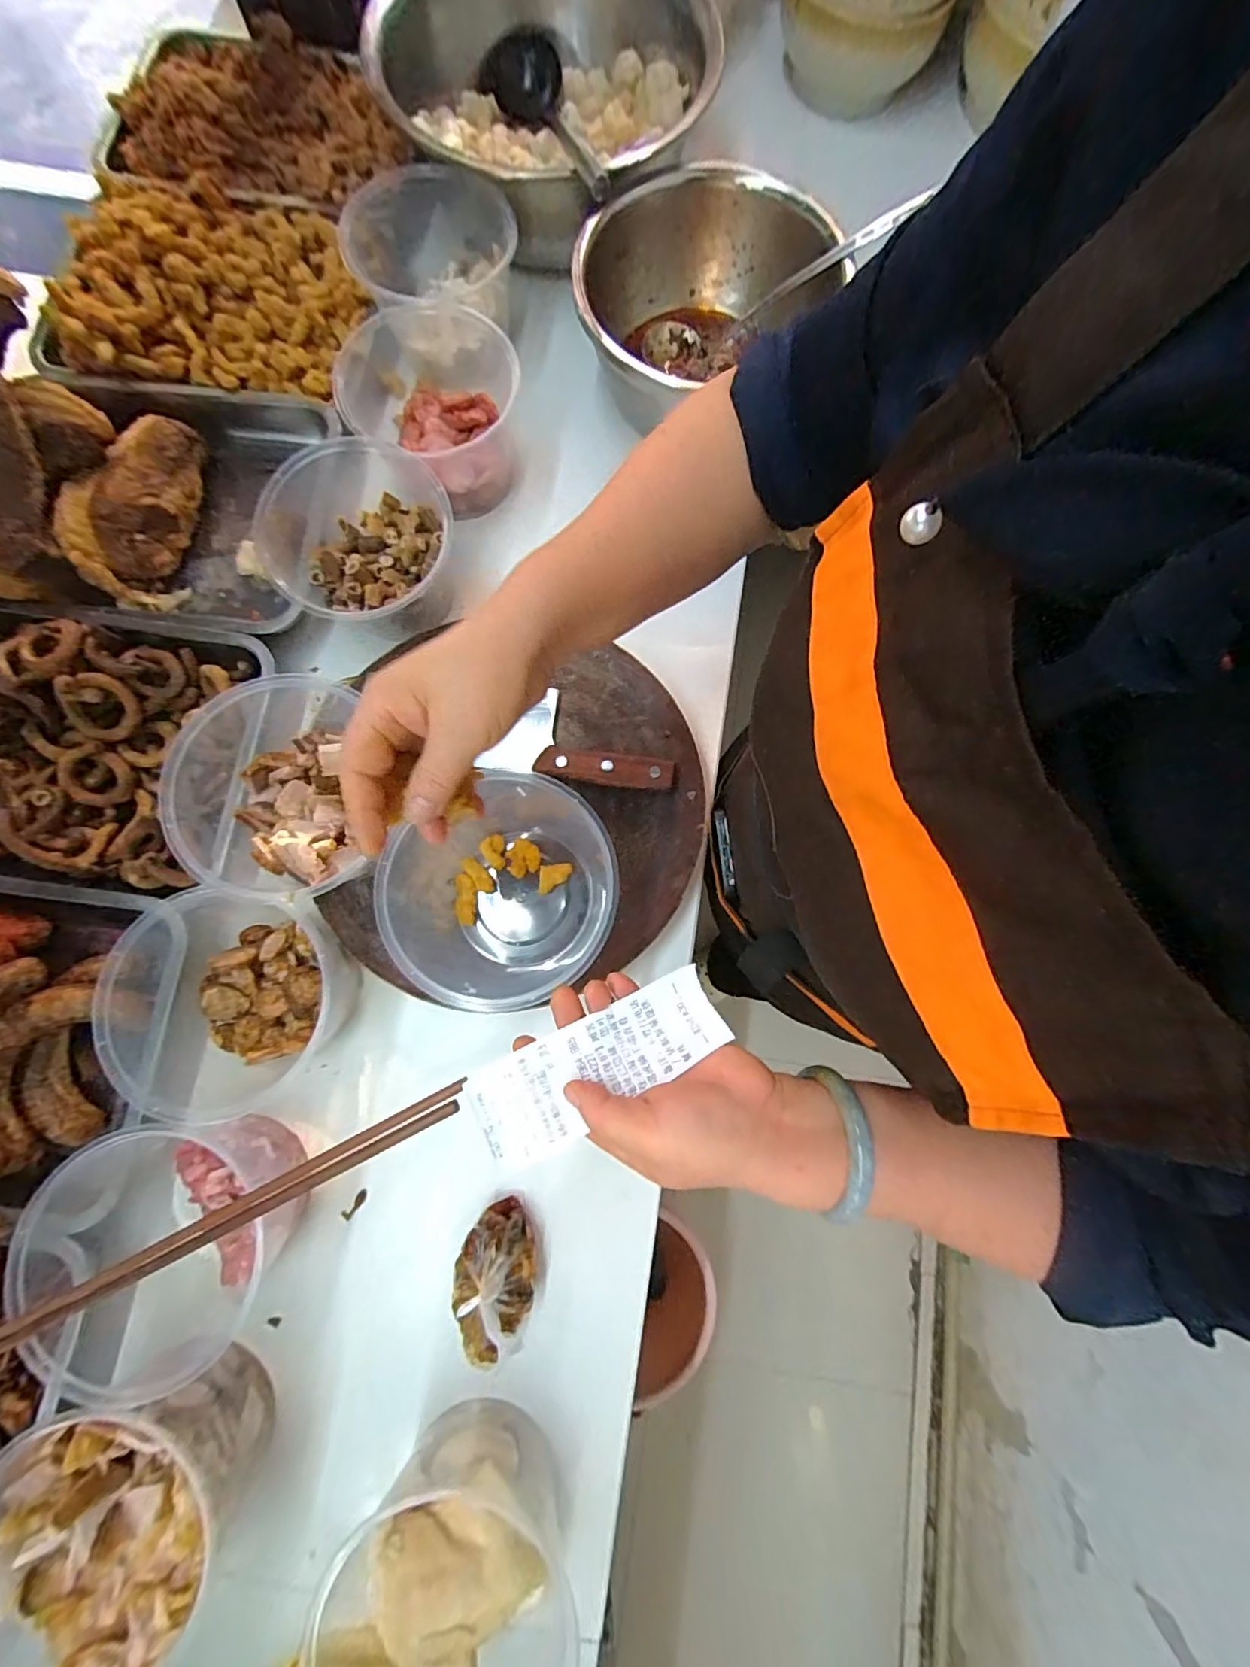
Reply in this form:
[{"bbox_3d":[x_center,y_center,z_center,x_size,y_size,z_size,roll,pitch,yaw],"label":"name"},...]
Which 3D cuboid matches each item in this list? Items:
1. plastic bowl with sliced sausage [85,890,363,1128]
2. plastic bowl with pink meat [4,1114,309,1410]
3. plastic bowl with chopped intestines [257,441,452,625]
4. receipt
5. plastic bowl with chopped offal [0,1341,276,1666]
[{"bbox_3d":[-0.326,0.143,0.456,0.146,0.097,0.145,0,78,-1],"label":"plastic bowl with sliced sausage"},{"bbox_3d":[-0.351,0.317,0.438,0.174,0.123,0.166,0,78,-1],"label":"plastic bowl with pink meat"},{"bbox_3d":[-0.239,-0.272,0.504,0.161,0.065,0.169,0,78,-1],"label":"plastic bowl with chopped intestines"},{"bbox_3d":[-0.014,0.132,0.317,0.146,0.024,0.050,-23,79,-14],"label":"receipt"},{"bbox_3d":[-0.350,0.474,0.386,0.150,0.104,0.156,0,78,-1],"label":"plastic bowl with chopped offal"}]

